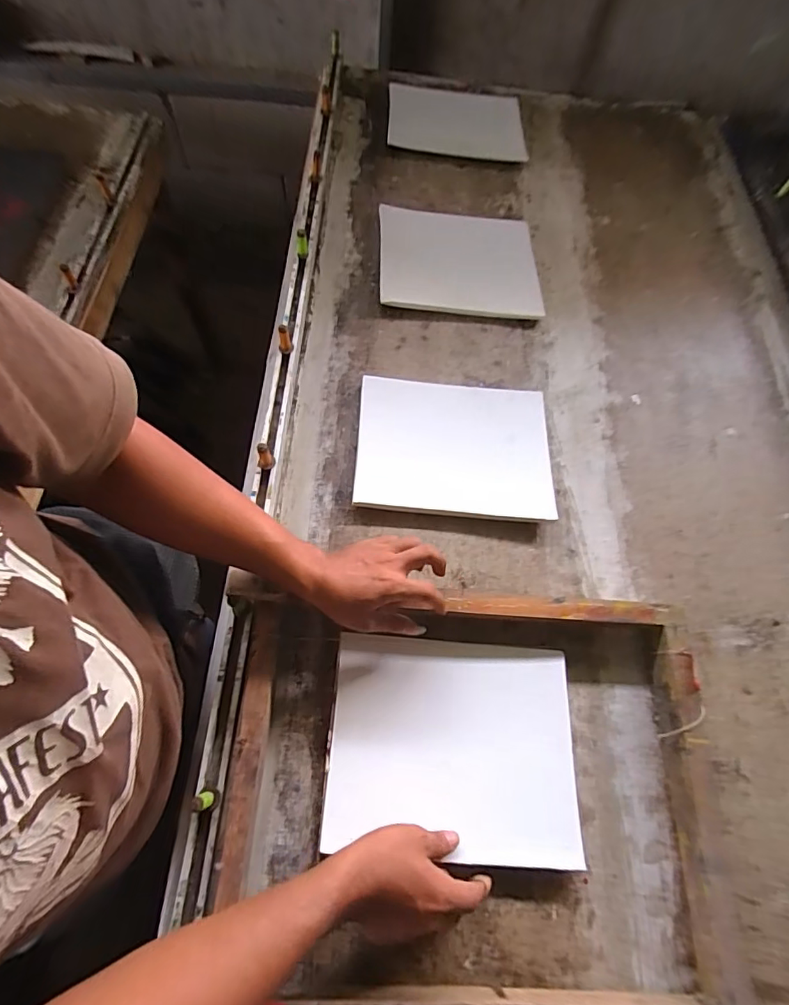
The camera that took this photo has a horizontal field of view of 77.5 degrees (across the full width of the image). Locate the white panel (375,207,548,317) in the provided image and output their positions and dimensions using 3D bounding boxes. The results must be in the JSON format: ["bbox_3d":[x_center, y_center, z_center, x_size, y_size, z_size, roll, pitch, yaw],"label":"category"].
[{"bbox_3d":[0.109,-0.414,0.845,0.267,0.021,0.226,4,65,-3],"label":"white panel"}]

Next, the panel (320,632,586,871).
[{"bbox_3d":[0.065,0.265,0.545,0.264,0.033,0.213,4,66,0],"label":"panel"}]

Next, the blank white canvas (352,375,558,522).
[{"bbox_3d":[0.083,-0.080,0.701,0.268,0.011,0.210,5,65,-3],"label":"blank white canvas"}]

